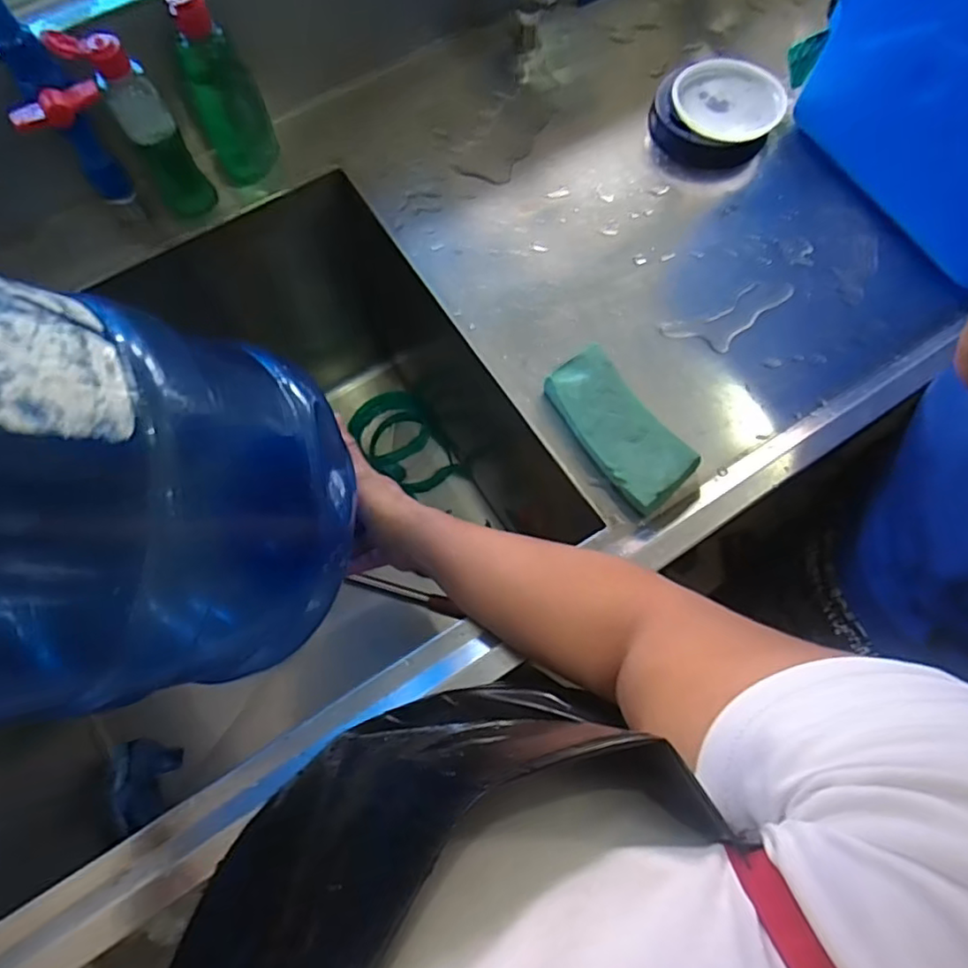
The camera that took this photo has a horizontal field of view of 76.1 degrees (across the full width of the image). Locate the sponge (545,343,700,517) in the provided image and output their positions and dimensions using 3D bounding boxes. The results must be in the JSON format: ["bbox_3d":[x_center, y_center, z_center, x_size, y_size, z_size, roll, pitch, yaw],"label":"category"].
[{"bbox_3d":[0.112,-0.047,0.525,0.066,0.026,0.142,-34,74,-12],"label":"sponge"}]

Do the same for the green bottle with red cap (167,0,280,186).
[{"bbox_3d":[-0.238,-0.363,0.565,0.059,0.168,0.065,-20,72,-7],"label":"green bottle with red cap"}]

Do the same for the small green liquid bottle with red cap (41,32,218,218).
[{"bbox_3d":[-0.293,-0.308,0.548,0.062,0.170,0.046,-29,75,-10],"label":"small green liquid bottle with red cap"}]

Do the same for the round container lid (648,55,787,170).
[{"bbox_3d":[0.237,-0.378,0.627,0.122,0.048,0.105,-22,72,-8],"label":"round container lid"}]

